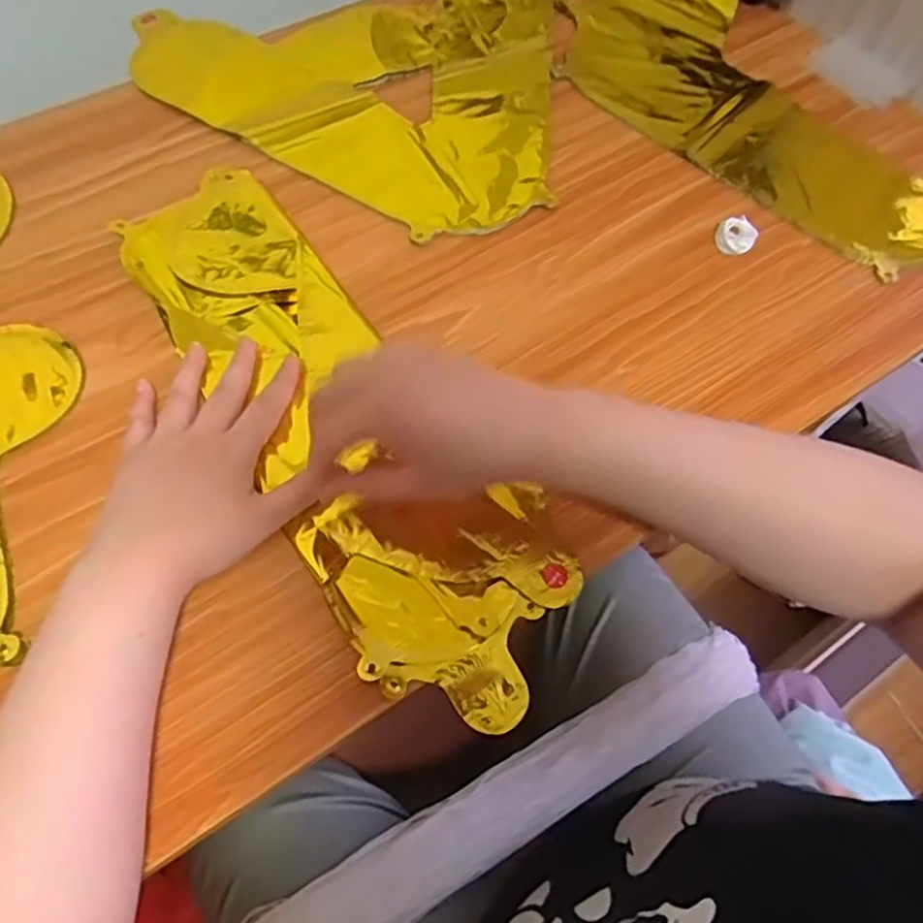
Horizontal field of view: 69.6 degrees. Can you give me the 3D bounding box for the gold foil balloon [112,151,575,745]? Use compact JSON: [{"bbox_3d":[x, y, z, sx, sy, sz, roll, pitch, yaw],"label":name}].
[{"bbox_3d":[-0.080,-0.036,0.431,0.133,0.015,0.425,-29,71,-15],"label":"gold foil balloon"}]

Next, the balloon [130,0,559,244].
[{"bbox_3d":[-0.060,-0.363,0.589,0.374,0.017,0.325,29,67,11],"label":"balloon"}]

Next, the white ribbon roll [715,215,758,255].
[{"bbox_3d":[0.207,-0.171,0.503,0.029,0.010,0.031,1,65,-2],"label":"white ribbon roll"}]

